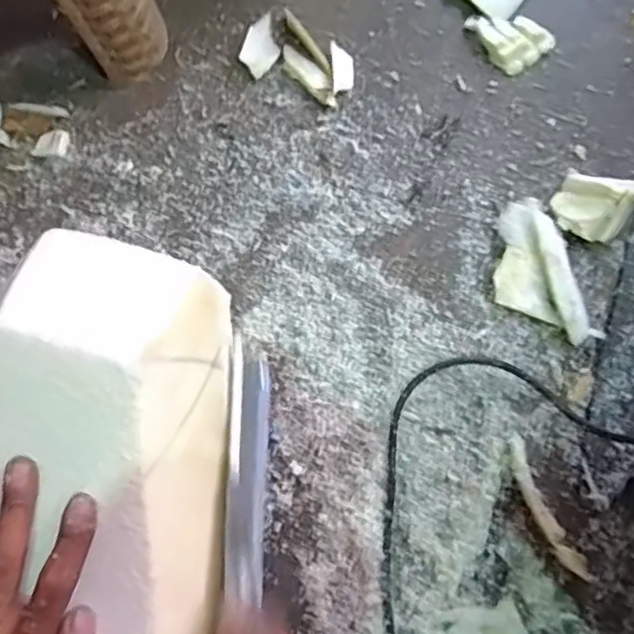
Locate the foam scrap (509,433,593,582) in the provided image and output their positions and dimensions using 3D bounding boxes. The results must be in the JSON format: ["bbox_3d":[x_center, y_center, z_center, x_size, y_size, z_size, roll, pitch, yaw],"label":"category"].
[{"bbox_3d":[0.173,0.146,0.481,0.019,0.013,0.113,-25,78,-7],"label":"foam scrap"}]

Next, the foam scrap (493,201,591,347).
[{"bbox_3d":[0.180,-0.036,0.527,0.064,0.018,0.121,-11,77,-3],"label":"foam scrap"}]

